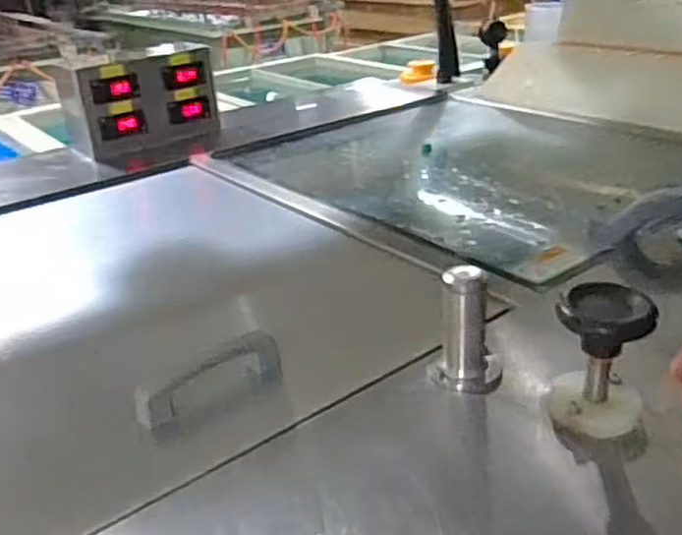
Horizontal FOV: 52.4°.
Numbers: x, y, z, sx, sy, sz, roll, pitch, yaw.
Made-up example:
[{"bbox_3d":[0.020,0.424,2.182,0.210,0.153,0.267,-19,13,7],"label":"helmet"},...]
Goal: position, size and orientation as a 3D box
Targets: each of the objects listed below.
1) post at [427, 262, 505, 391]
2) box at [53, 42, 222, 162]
[{"bbox_3d":[0.117,0.060,0.636,0.057,0.112,0.051,-26,34,-37],"label":"post"},{"bbox_3d":[-0.436,-0.363,1.481,0.307,0.191,0.146,-23,32,-34],"label":"box"}]

